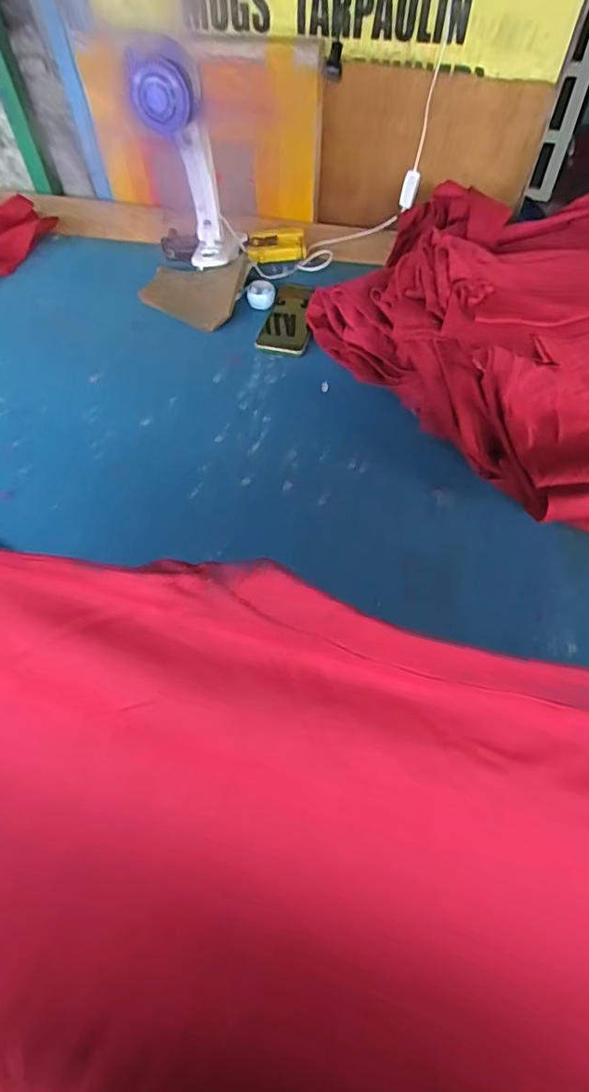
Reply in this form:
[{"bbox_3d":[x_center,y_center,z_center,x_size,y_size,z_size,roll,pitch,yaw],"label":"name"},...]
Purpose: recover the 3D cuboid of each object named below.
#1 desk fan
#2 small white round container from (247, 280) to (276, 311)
[{"bbox_3d":[-0.144,-0.527,0.726,0.094,0.279,0.099,-5,62,0],"label":"desk fan"},{"bbox_3d":[-0.053,-0.404,0.842,0.044,0.019,0.053,-5,62,0],"label":"small white round container"}]

